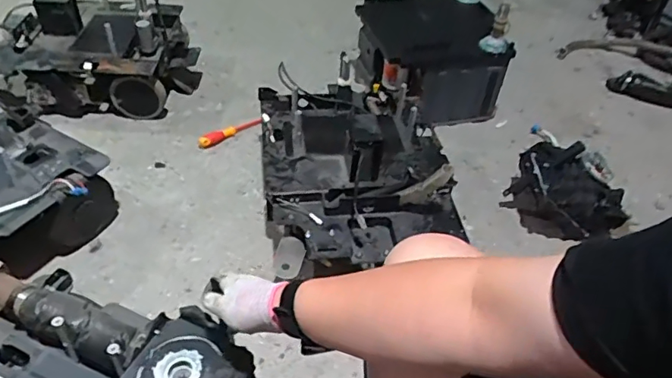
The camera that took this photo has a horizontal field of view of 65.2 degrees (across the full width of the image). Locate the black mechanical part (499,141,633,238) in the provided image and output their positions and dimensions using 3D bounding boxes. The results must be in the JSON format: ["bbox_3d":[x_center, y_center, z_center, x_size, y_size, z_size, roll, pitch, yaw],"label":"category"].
[{"bbox_3d":[0.557,0.018,1.302,0.285,0.194,0.136,33,51,27],"label":"black mechanical part"}]

